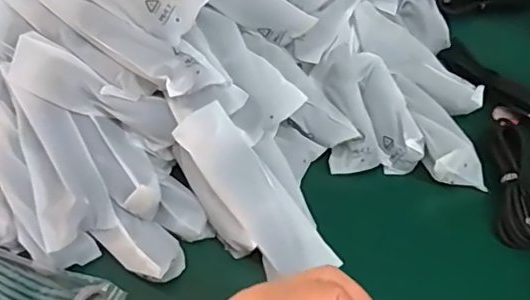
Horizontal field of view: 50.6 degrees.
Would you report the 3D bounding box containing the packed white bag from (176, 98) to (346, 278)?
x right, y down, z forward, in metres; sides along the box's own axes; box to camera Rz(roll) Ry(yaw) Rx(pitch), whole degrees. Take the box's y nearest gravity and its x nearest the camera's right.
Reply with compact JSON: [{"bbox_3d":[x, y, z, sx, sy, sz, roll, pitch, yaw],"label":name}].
[{"bbox_3d":[-0.009,0.035,0.428,0.046,0.013,0.150,-39,90,-19],"label":"packed white bag"}]

